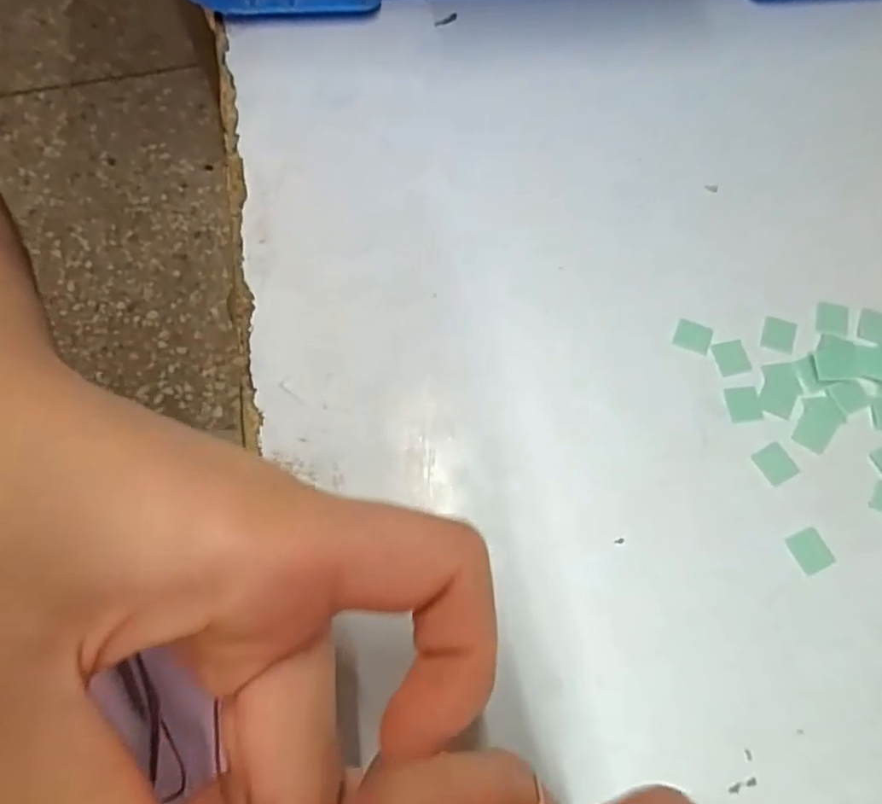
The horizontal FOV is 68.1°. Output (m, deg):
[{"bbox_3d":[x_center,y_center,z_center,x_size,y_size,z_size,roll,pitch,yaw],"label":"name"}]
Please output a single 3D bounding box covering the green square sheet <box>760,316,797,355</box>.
[{"bbox_3d":[0.115,-0.023,0.222,0.011,0.004,0.012,19,73,8],"label":"green square sheet"}]

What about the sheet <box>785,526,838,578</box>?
[{"bbox_3d":[0.111,0.044,0.194,0.011,0.004,0.012,-24,70,-8],"label":"sheet"}]

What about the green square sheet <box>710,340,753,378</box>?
[{"bbox_3d":[0.097,-0.015,0.218,0.010,0.004,0.011,-14,69,-4],"label":"green square sheet"}]

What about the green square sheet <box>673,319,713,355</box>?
[{"bbox_3d":[0.085,-0.022,0.221,0.012,0.004,0.010,22,79,8],"label":"green square sheet"}]

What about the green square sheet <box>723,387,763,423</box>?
[{"bbox_3d":[0.099,0.000,0.212,0.011,0.004,0.011,-8,69,-2],"label":"green square sheet"}]

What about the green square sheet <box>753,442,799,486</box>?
[{"bbox_3d":[0.105,0.020,0.205,0.010,0.004,0.012,-29,76,-9],"label":"green square sheet"}]

